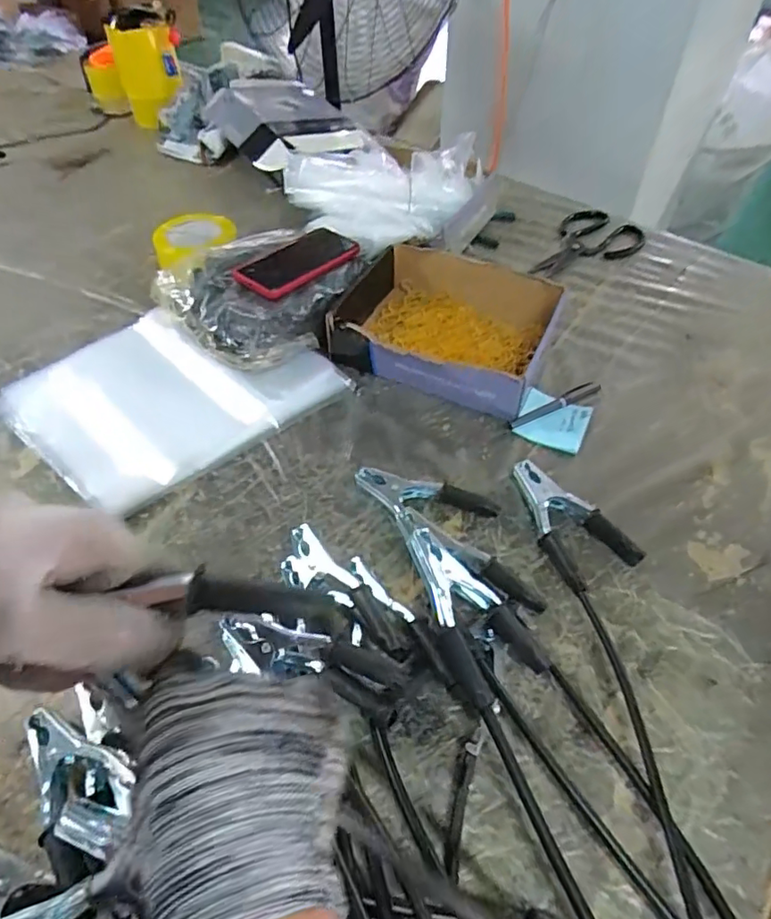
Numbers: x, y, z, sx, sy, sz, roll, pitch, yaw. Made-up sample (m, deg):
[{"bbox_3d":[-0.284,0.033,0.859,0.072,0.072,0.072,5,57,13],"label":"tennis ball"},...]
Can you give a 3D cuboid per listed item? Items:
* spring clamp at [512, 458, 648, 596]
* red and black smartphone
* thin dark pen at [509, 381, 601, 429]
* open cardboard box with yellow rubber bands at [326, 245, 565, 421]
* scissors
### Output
[{"bbox_3d":[0.174,0.060,0.558,0.080,0.028,0.141,-26,57,-18],"label":"spring clamp"},{"bbox_3d":[-0.114,-0.261,0.739,0.085,0.012,0.156,36,61,25],"label":"red and black smartphone"},{"bbox_3d":[0.201,-0.064,0.660,0.132,0.009,0.018,-27,57,-19],"label":"thin dark pen"},{"bbox_3d":[0.075,-0.174,0.715,0.253,0.060,0.213,19,55,15],"label":"open cardboard box with yellow rubber bands"},{"bbox_3d":[0.298,-0.315,0.847,0.120,0.021,0.188,36,61,25],"label":"scissors"}]

